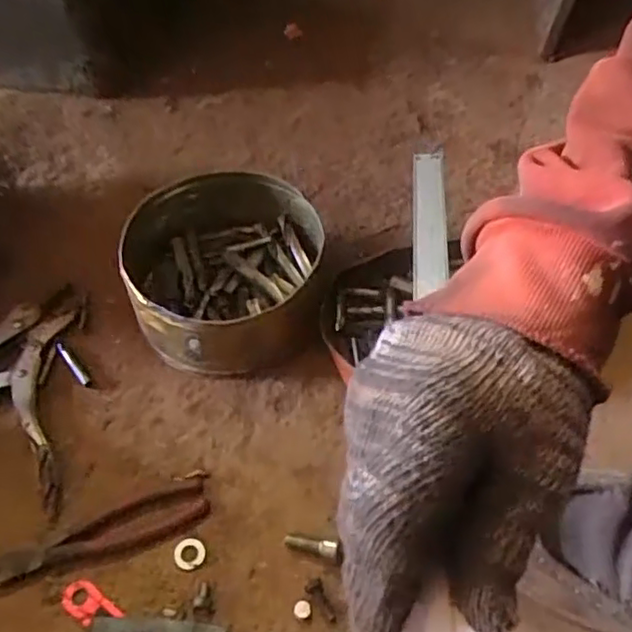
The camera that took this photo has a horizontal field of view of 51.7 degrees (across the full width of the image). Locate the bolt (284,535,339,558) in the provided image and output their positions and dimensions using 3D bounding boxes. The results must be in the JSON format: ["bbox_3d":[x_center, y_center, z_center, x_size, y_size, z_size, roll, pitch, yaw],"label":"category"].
[{"bbox_3d":[-0.004,0.180,0.512,0.045,0.009,0.010,5,51,18],"label":"bolt"}]

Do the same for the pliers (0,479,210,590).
[{"bbox_3d":[-0.170,0.175,0.513,0.172,0.009,0.039,-20,55,-16],"label":"pliers"}]

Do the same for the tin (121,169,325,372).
[{"bbox_3d":[-0.091,-0.046,0.634,0.177,0.072,0.193,-14,54,-13],"label":"tin"}]

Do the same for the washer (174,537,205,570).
[{"bbox_3d":[-0.099,0.187,0.512,0.024,0.005,0.023,3,52,1],"label":"washer"}]

